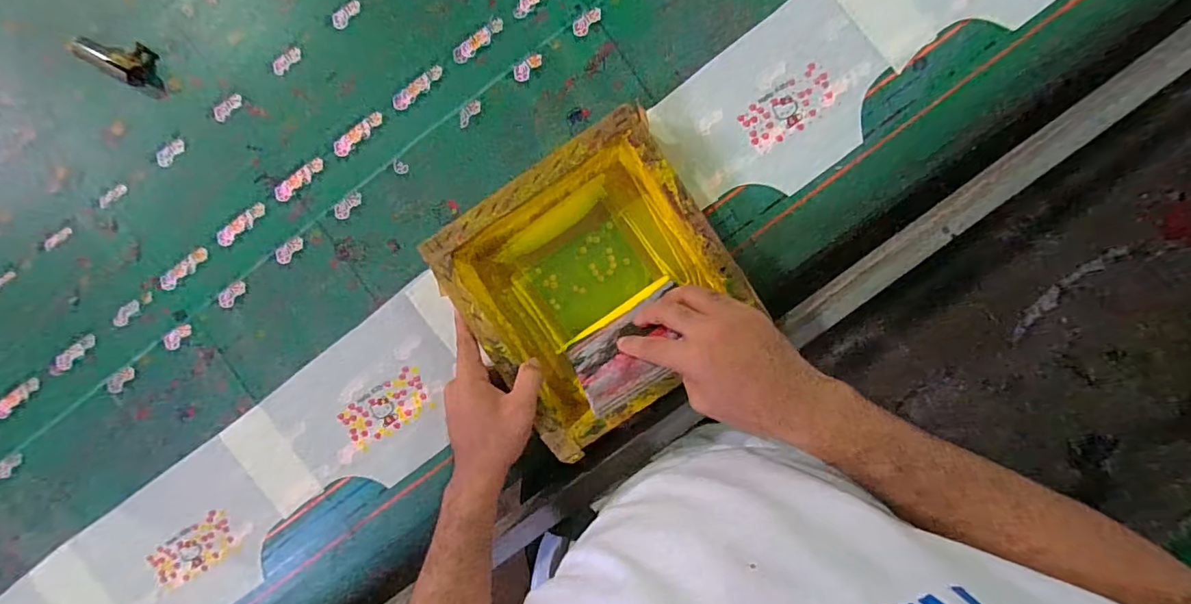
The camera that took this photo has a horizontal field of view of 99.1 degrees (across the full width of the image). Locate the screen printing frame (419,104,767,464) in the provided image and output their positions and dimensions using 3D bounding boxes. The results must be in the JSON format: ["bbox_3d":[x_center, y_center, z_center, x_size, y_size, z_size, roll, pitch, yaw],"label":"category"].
[{"bbox_3d":[0.002,-0.016,0.494,0.239,0.051,0.239,-33,90,3],"label":"screen printing frame"}]

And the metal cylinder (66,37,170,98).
[{"bbox_3d":[-0.473,-0.244,0.506,0.096,0.013,0.041,29,92,1],"label":"metal cylinder"}]

